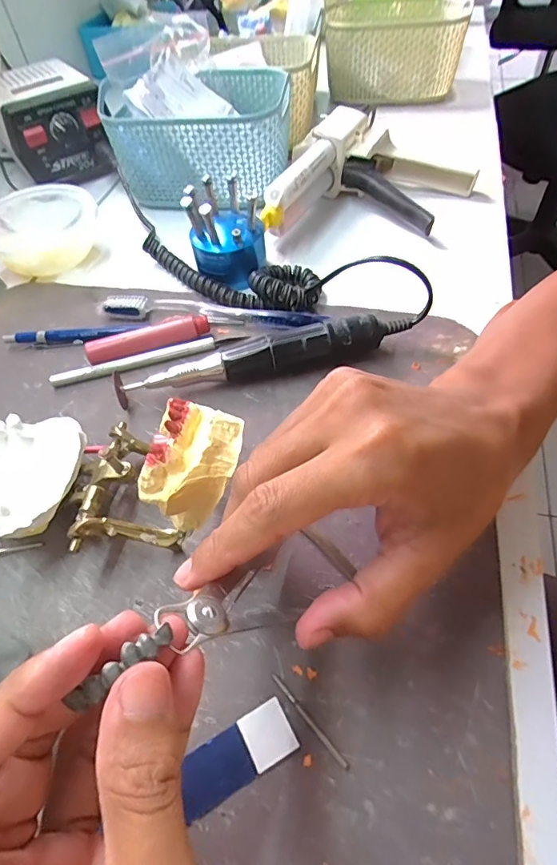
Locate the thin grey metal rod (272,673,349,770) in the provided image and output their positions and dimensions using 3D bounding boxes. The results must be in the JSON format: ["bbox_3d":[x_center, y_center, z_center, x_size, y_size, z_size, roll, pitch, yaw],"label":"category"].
[{"bbox_3d":[0.012,0.120,0.199,0.004,0.004,0.045,-37,59,-20],"label":"thin grey metal rod"}]

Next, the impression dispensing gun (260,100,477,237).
[{"bbox_3d":[0.084,-0.218,0.414,0.160,0.047,0.160,16,56,16],"label":"impression dispensing gun"}]

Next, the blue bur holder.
[{"bbox_3d":[-0.041,-0.159,0.372,0.057,0.061,0.060,-9,53,-2],"label":"blue bur holder"}]

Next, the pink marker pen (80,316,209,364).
[{"bbox_3d":[-0.093,-0.067,0.339,0.087,0.015,0.015,-18,54,-8],"label":"pink marker pen"}]

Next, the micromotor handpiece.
[{"bbox_3d":[-0.008,-0.050,0.311,0.194,0.028,0.024,-11,53,-4],"label":"micromotor handpiece"}]

